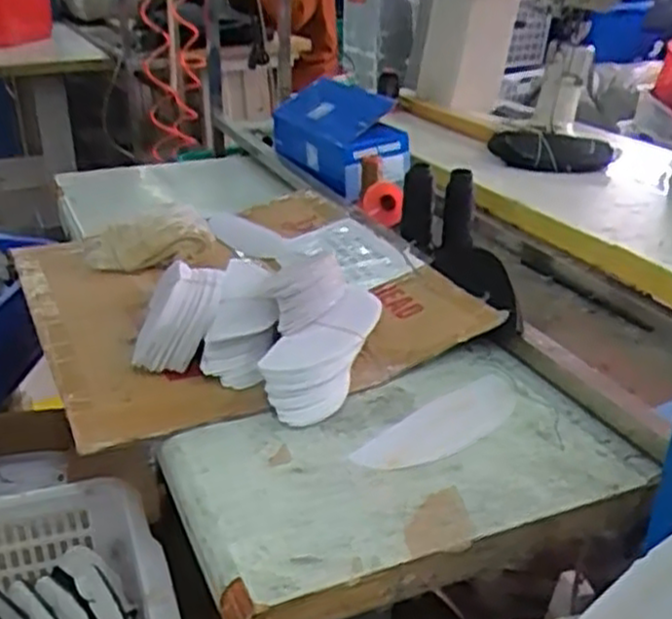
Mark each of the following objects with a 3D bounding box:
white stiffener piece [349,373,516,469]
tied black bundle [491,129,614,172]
[{"bbox_3d":[0.108,0.113,0.760,0.216,0.006,0.074,-21,35,-39],"label":"white stiffener piece"},{"bbox_3d":[0.379,-0.276,1.356,0.210,0.053,0.102,-5,27,-10],"label":"tied black bundle"}]

